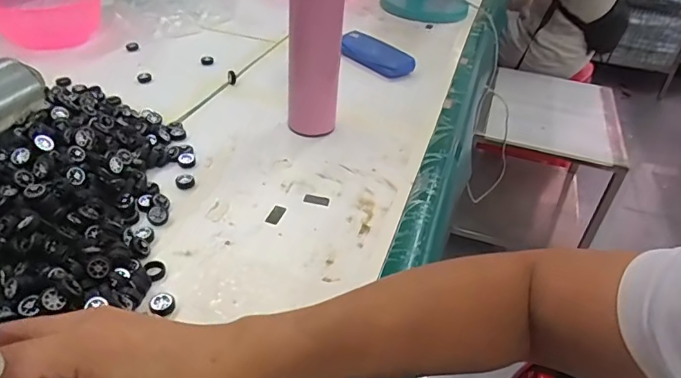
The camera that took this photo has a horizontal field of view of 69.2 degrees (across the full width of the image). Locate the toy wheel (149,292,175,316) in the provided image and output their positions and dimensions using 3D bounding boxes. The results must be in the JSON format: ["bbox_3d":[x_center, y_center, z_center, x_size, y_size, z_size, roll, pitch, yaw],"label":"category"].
[{"bbox_3d":[-0.149,0.096,0.413,0.020,0.009,0.017,4,38,-2],"label":"toy wheel"}]

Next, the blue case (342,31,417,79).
[{"bbox_3d":[0.060,-0.233,0.851,0.136,0.034,0.052,34,46,31],"label":"blue case"}]

